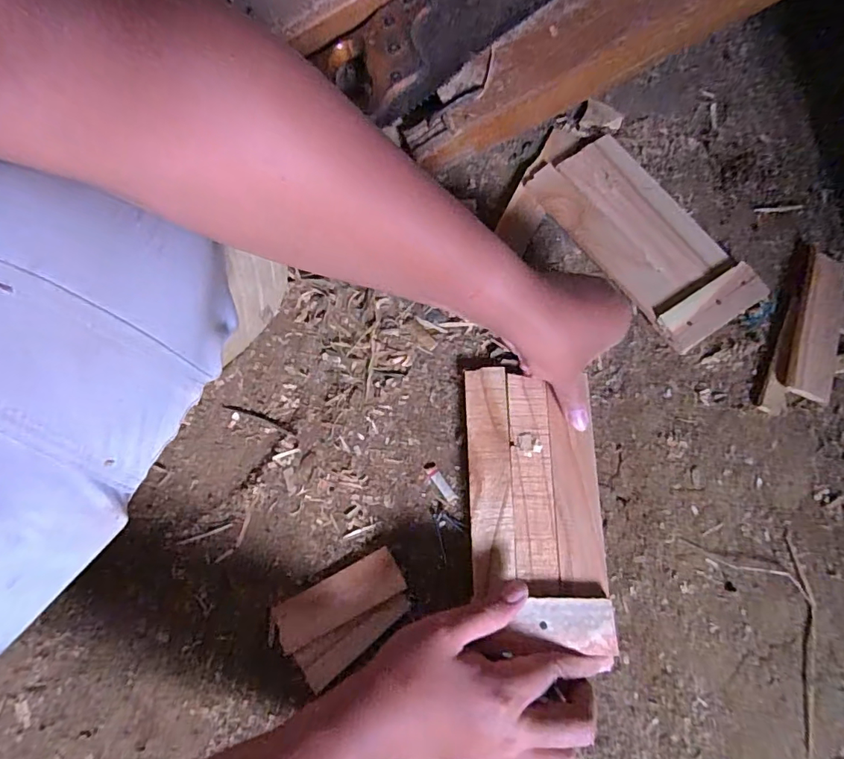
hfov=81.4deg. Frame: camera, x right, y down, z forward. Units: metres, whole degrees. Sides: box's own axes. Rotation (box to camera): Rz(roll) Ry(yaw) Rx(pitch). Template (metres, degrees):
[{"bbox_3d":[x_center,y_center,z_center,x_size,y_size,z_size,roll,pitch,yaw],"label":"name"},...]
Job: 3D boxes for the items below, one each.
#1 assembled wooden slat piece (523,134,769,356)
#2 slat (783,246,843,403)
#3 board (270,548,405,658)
[{"bbox_3d":[0.205,-0.131,0.465,0.108,0.034,0.216,-35,74,-9],"label":"assembled wooden slat piece"},{"bbox_3d":[0.349,-0.047,0.432,0.038,0.016,0.137,18,73,8],"label":"slat"},{"bbox_3d":[-0.065,0.171,0.381,0.100,0.011,0.036,-26,73,-6],"label":"board"}]

